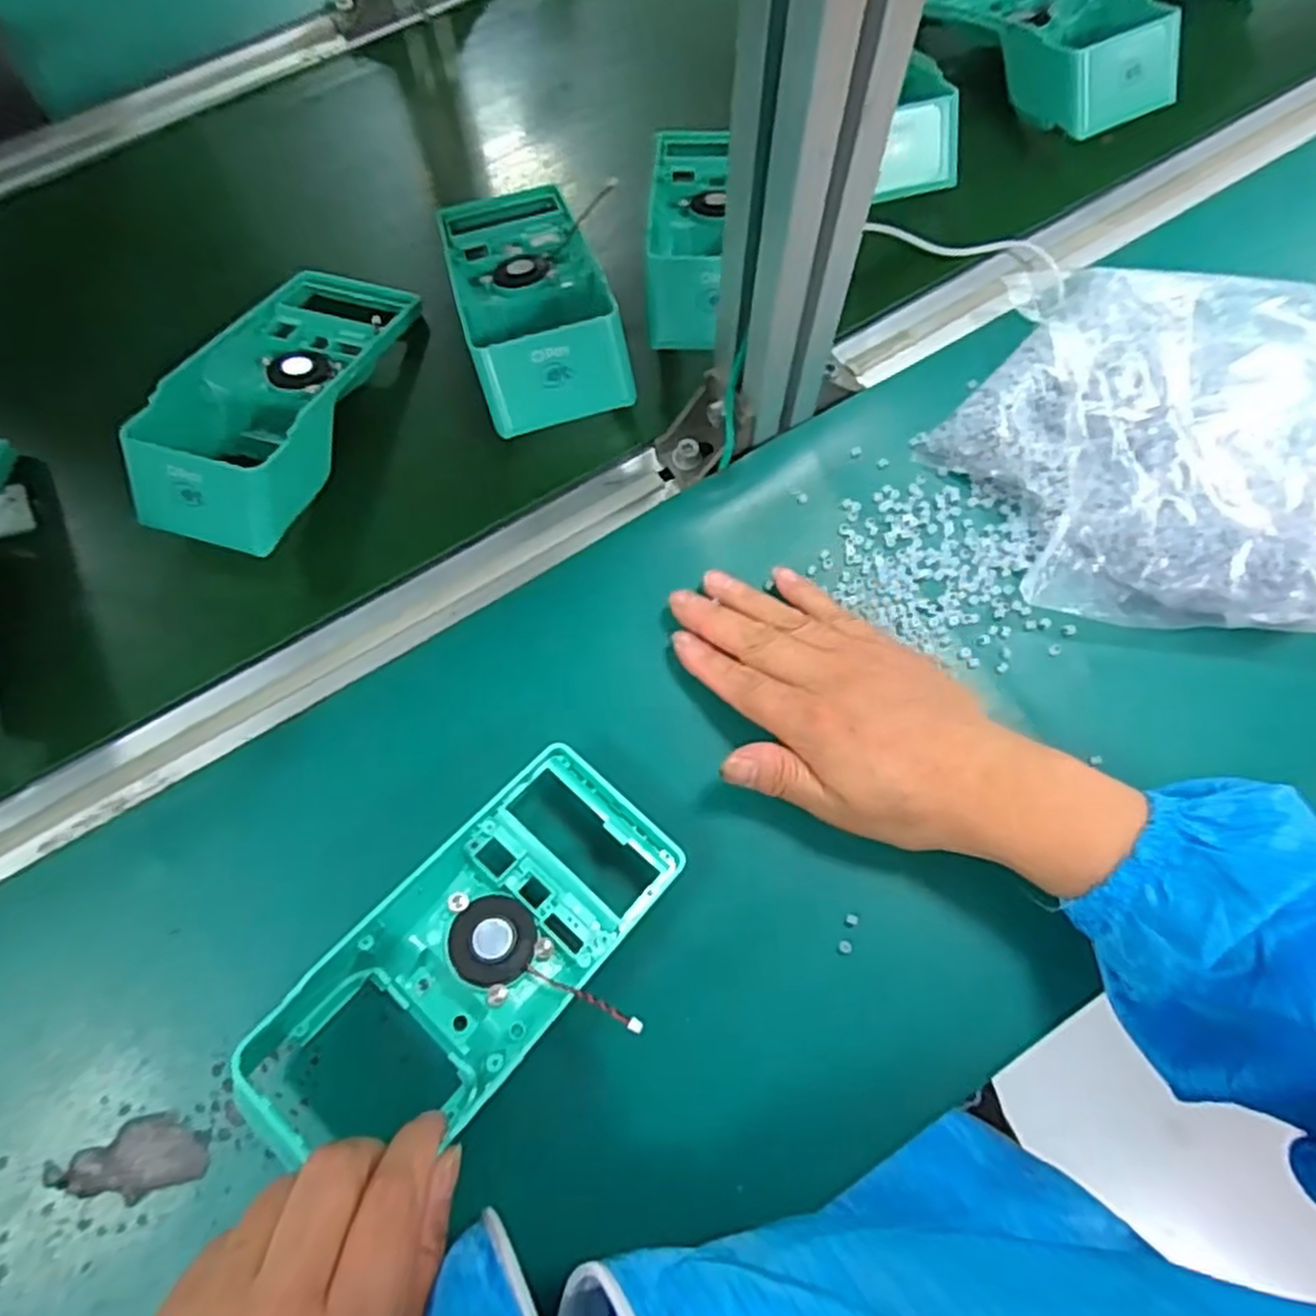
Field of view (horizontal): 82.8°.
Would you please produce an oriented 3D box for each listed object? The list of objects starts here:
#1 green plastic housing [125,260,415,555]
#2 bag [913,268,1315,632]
[{"bbox_3d":[-0.208,-0.145,0.406,0.081,0.059,0.187,14,72,7],"label":"green plastic housing"},{"bbox_3d":[0.264,-0.118,0.375,0.222,0.055,0.198,7,71,5],"label":"bag"}]

